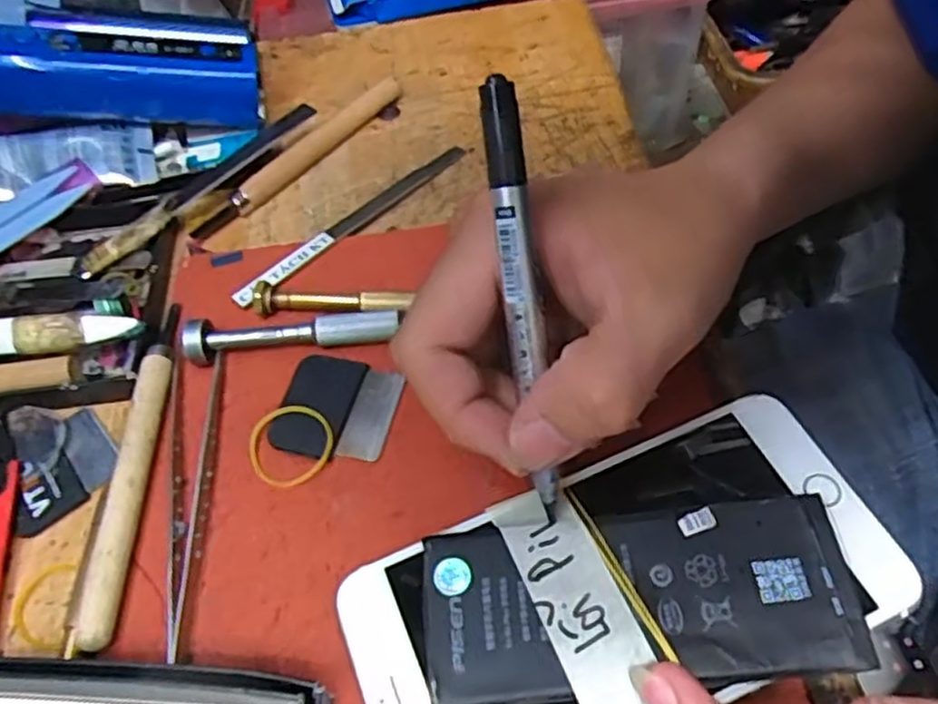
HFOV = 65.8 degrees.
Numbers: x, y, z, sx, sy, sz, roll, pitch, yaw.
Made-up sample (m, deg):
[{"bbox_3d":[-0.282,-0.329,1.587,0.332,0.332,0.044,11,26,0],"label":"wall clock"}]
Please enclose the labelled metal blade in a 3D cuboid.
[{"bbox_3d":[-0.050,-0.059,0.320,0.013,0.005,0.128,37,65,27],"label":"labelled metal blade"}]

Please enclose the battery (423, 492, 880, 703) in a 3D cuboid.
[{"bbox_3d":[0.047,0.069,0.205,0.117,0.004,0.049,-9,54,1],"label":"battery"}]

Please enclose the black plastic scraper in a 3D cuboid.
[{"bbox_3d":[-0.047,0.020,0.261,0.041,0.006,0.039,8,56,11],"label":"black plastic scraper"}]

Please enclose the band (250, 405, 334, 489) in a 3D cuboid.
[{"bbox_3d":[-0.062,0.032,0.253,0.029,0.004,0.029,-2,54,3],"label":"band"}]

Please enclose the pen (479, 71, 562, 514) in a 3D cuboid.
[{"bbox_3d":[0.015,-0.011,0.200,0.010,0.122,0.007,-11,17,-9],"label":"pen"}]

